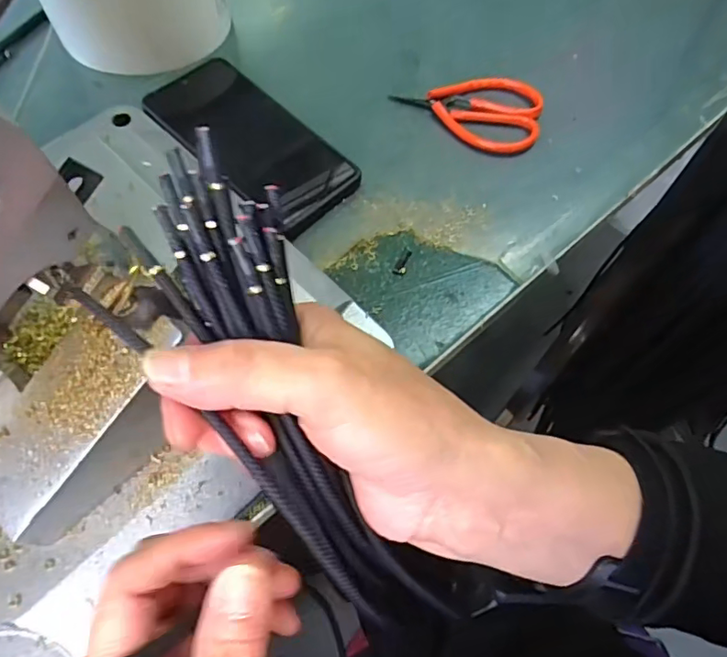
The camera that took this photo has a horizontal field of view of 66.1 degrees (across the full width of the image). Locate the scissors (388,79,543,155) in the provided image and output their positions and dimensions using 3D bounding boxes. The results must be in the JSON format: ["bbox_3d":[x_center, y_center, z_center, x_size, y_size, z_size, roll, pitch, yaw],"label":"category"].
[{"bbox_3d":[0.078,-0.163,0.419,0.109,0.019,0.051,9,64,4],"label":"scissors"}]

